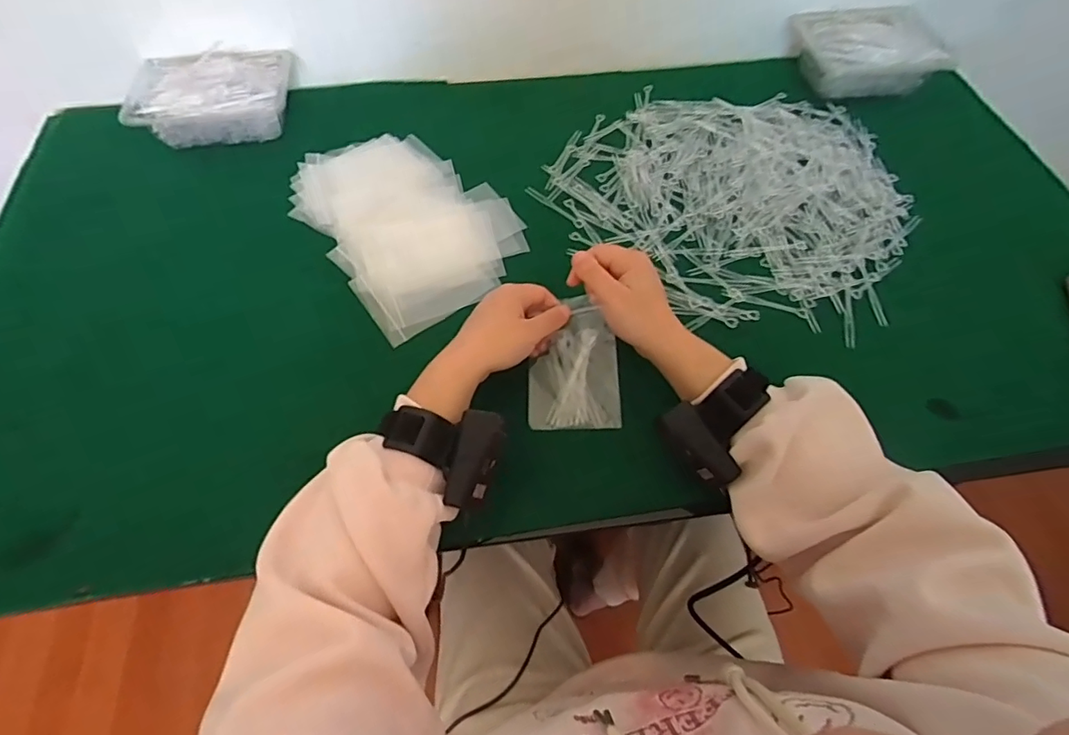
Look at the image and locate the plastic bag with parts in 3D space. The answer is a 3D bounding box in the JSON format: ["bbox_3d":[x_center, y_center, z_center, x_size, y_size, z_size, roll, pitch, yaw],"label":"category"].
[{"bbox_3d":[0.034,-0.005,0.482,0.078,0.013,0.119,-3,78,8],"label":"plastic bag with parts"}]

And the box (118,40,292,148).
[{"bbox_3d":[-0.389,-0.334,0.664,0.181,0.053,0.115,-9,60,-6],"label":"box"}]

